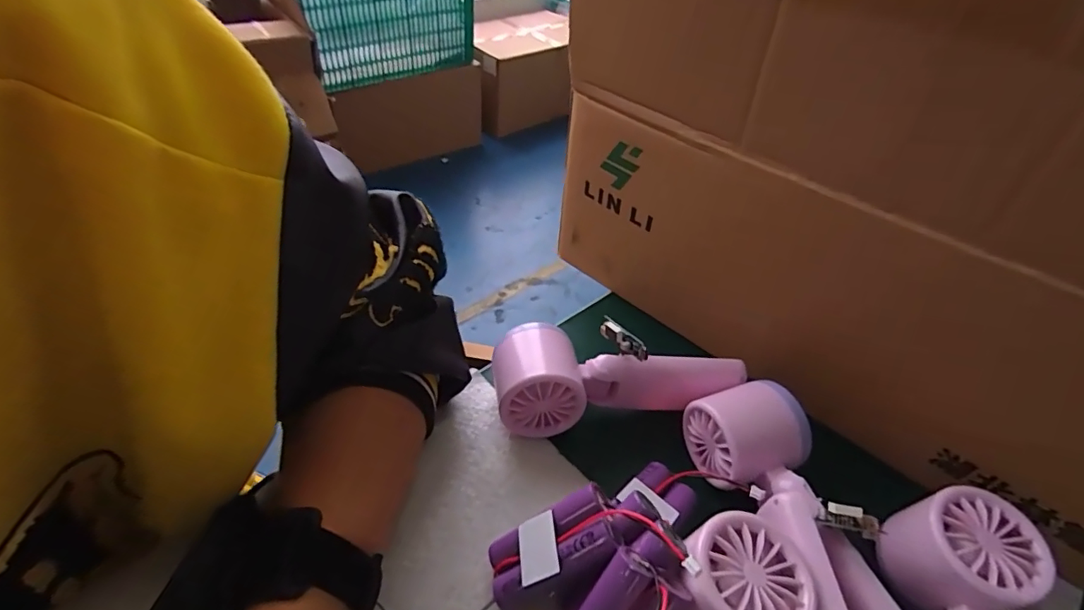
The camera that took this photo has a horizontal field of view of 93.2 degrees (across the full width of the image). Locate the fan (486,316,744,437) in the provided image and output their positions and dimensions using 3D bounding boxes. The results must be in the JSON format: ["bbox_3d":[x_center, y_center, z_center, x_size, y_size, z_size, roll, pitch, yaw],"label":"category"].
[{"bbox_3d":[0.050,0.043,0.336,0.163,0.051,0.059,-2,42,-4],"label":"fan"}]

